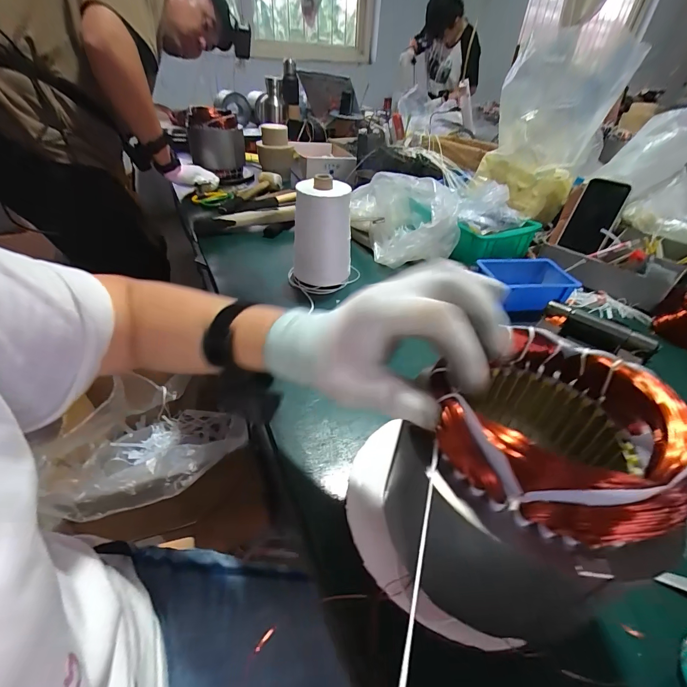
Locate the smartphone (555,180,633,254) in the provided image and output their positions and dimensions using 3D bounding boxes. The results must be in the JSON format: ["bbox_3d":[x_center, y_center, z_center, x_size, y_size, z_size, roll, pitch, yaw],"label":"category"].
[{"bbox_3d":[0.466,-0.236,0.648,0.071,0.135,0.013,31,12,36],"label":"smartphone"}]

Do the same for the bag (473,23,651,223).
[{"bbox_3d":[0.416,-0.446,0.716,0.194,0.297,0.177,19,43,18],"label":"bag"}]

